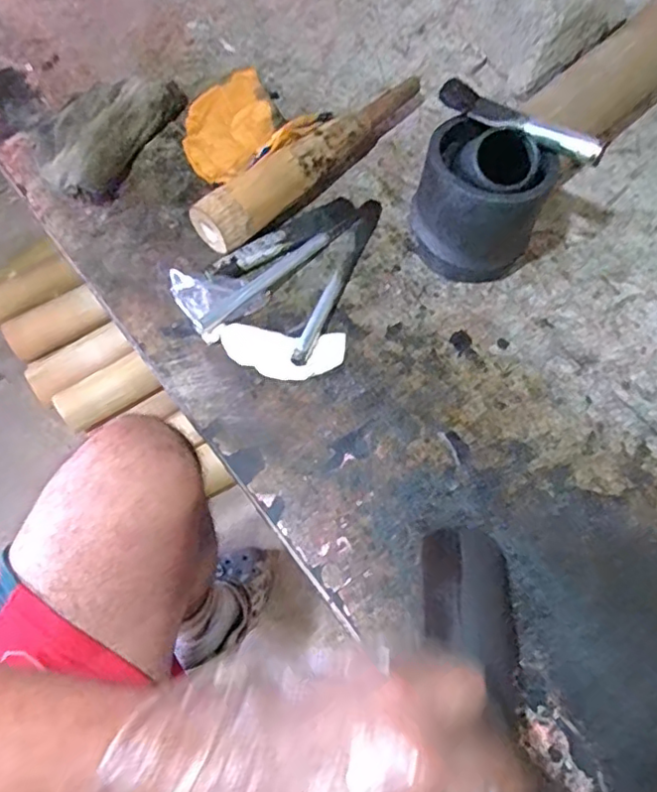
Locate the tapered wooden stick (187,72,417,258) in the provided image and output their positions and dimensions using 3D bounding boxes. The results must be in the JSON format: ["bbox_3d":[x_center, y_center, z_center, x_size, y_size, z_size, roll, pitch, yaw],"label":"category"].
[{"bbox_3d":[-0.005,-0.228,0.571,0.281,0.051,0.048,-40,73,-18],"label":"tapered wooden stick"}]

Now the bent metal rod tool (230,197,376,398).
[{"bbox_3d":[0.010,-0.106,0.530,0.018,0.011,0.189,21,67,8],"label":"bent metal rod tool"}]

